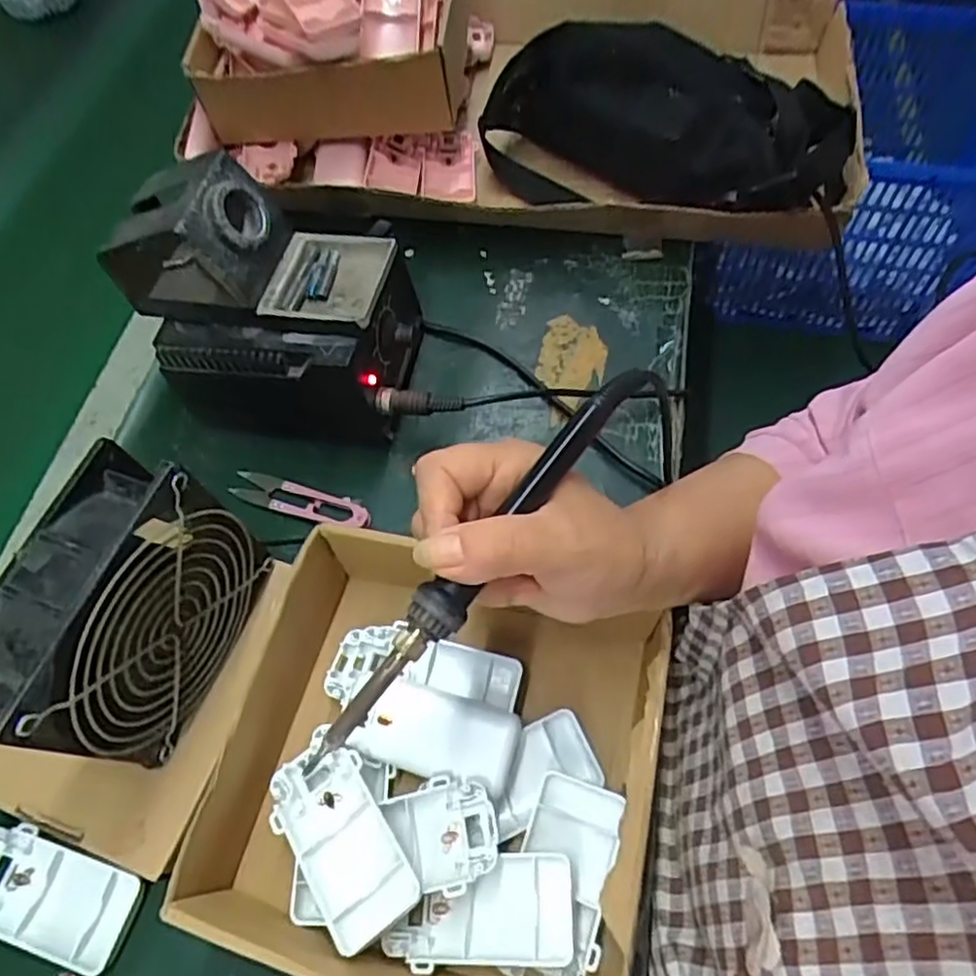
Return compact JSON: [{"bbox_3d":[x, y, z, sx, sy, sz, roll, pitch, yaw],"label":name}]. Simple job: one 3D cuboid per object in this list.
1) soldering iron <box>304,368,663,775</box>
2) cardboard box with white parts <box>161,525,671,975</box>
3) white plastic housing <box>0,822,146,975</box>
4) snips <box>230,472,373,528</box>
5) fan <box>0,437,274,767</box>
[{"bbox_3d":[0.004,0.023,0.283,0.020,0.026,0.215,36,76,18],"label":"soldering iron"},{"bbox_3d":[-0.029,0.141,0.360,0.214,0.083,0.195,13,63,7],"label":"cardboard box with white parts"},{"bbox_3d":[-0.230,0.215,0.364,0.096,0.016,0.050,11,63,6],"label":"white plastic housing"},{"bbox_3d":[-0.128,0.007,0.466,0.102,0.015,0.023,16,64,9],"label":"snips"},{"bbox_3d":[-0.164,0.058,0.317,0.048,0.112,0.118,19,64,13],"label":"fan"}]

